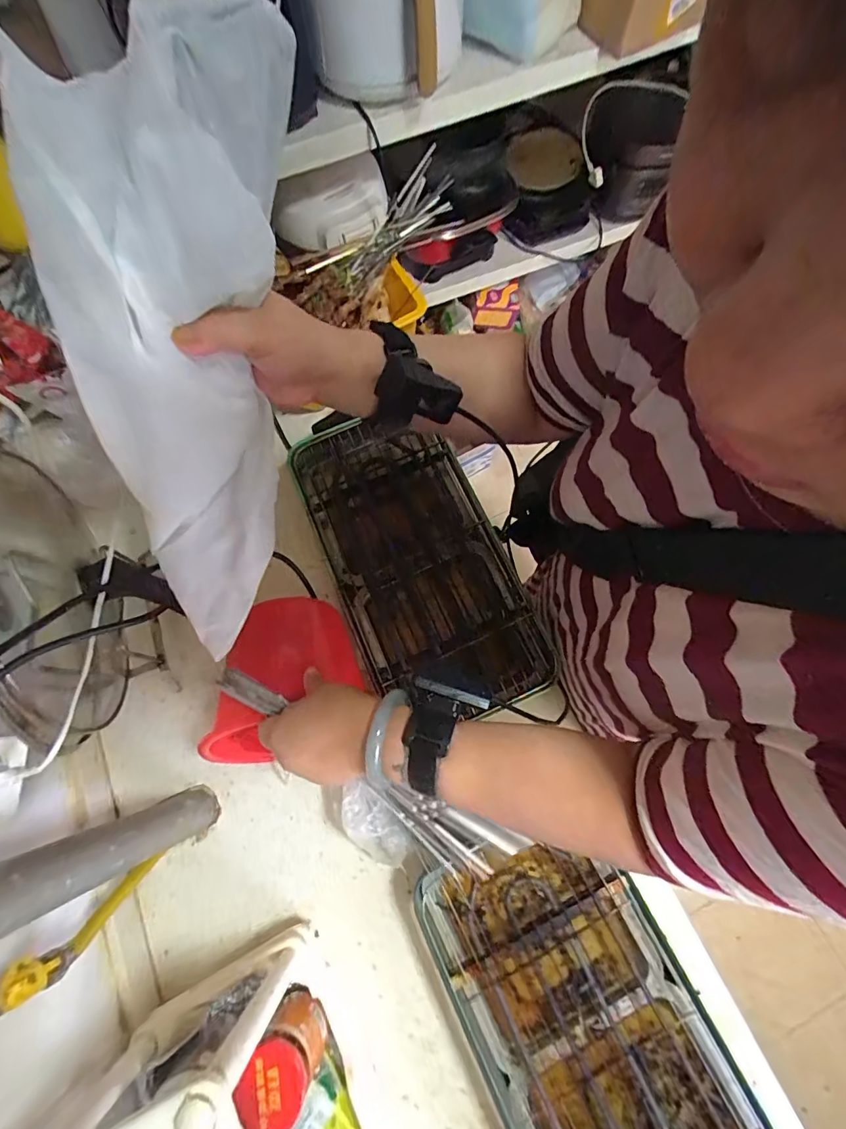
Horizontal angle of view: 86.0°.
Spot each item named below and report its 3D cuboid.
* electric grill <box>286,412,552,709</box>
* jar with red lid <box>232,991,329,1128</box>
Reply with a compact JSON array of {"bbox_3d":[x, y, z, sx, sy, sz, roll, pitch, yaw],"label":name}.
[{"bbox_3d":[-0.010,-0.010,0.616,0.223,0.056,0.427,-23,74,-6],"label":"electric grill"},{"bbox_3d":[-0.135,0.475,0.433,0.059,0.085,0.065,35,77,11],"label":"jar with red lid"}]

